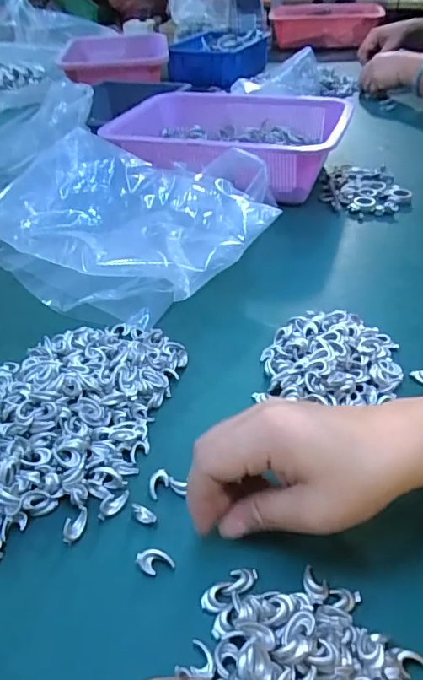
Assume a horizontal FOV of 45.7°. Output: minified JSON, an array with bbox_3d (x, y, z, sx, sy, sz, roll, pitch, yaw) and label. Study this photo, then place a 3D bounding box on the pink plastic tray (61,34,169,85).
[{"bbox_3d":[-0.202,-0.613,1.098,0.204,0.051,0.302,-4,39,0],"label":"pink plastic tray"}]

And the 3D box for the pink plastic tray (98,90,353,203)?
[{"bbox_3d":[0.028,-0.267,0.695,0.286,0.084,0.264,9,40,15],"label":"pink plastic tray"}]

